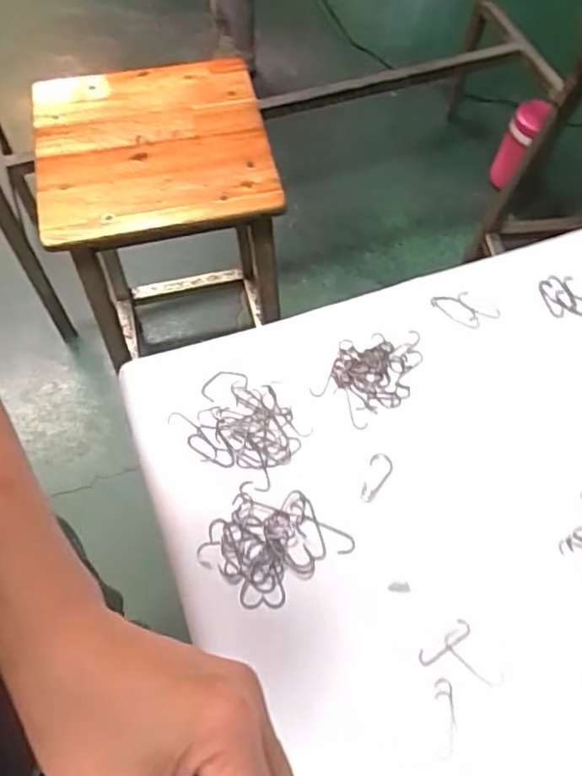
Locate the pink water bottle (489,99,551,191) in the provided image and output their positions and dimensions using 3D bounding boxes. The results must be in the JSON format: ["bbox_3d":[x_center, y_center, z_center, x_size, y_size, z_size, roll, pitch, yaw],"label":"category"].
[{"bbox_3d":[0.562,-0.611,1.527,0.074,0.212,0.078,1,64,-2],"label":"pink water bottle"}]

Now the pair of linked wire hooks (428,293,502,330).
[{"bbox_3d":[0.144,-0.065,0.504,0.054,0.006,0.028,27,66,11],"label":"pair of linked wire hooks"}]

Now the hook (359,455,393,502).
[{"bbox_3d":[0.061,0.064,0.430,0.017,0.004,0.038,18,64,7],"label":"hook"}]

